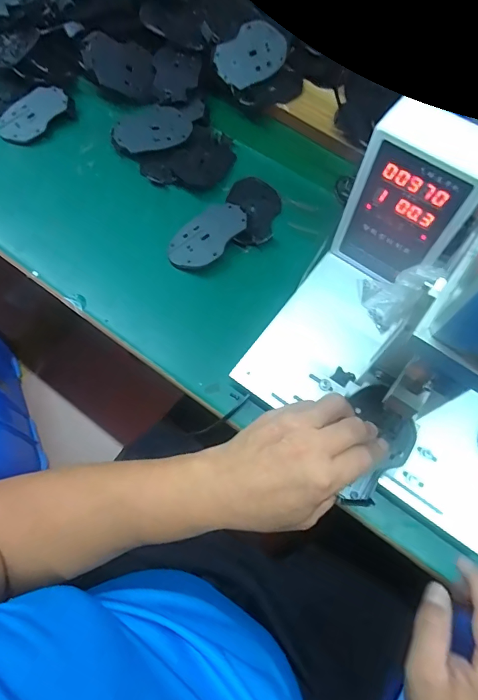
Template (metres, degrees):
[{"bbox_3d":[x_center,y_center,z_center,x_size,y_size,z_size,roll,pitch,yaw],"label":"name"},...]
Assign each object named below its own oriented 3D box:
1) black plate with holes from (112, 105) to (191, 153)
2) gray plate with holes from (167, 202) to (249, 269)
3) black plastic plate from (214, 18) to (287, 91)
[{"bbox_3d":[-0.128,-0.326,0.612,0.107,0.012,0.082,-18,68,-9],"label":"black plate with holes"},{"bbox_3d":[-0.042,-0.149,0.542,0.067,0.007,0.110,38,82,24],"label":"gray plate with holes"},{"bbox_3d":[0.019,-0.444,0.633,0.108,0.005,0.076,-42,105,0],"label":"black plastic plate"}]

